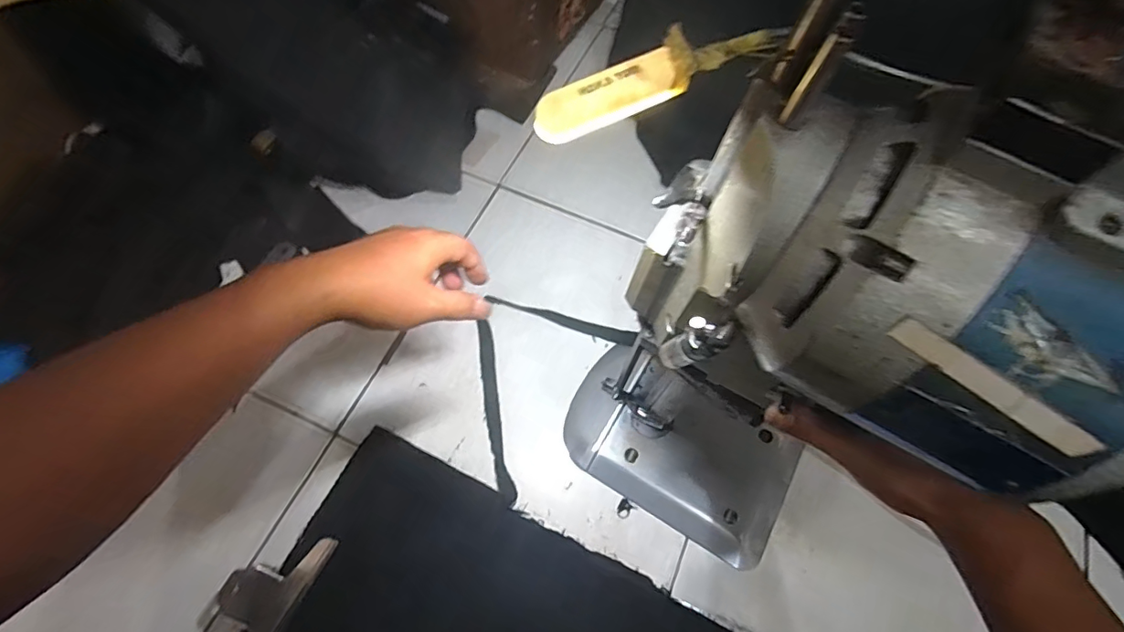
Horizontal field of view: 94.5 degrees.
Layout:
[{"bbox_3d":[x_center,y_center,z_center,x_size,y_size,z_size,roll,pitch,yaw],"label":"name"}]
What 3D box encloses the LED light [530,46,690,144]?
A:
[{"bbox_3d":[0.022,-0.102,0.240,0.073,0.023,0.006,-23,28,-6],"label":"LED light"}]

